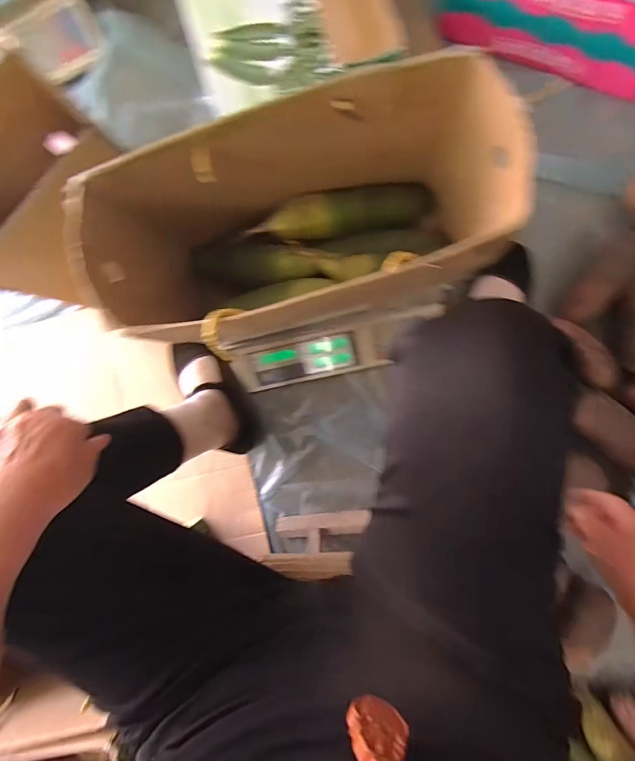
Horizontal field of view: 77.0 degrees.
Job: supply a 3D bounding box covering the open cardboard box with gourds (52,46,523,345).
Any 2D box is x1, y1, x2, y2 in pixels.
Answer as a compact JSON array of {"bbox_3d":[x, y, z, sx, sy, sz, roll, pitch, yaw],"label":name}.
[{"bbox_3d":[-0.013,-0.151,0.458,0.394,0.276,0.179,-10,89,9],"label":"open cardboard box with gourds"}]

